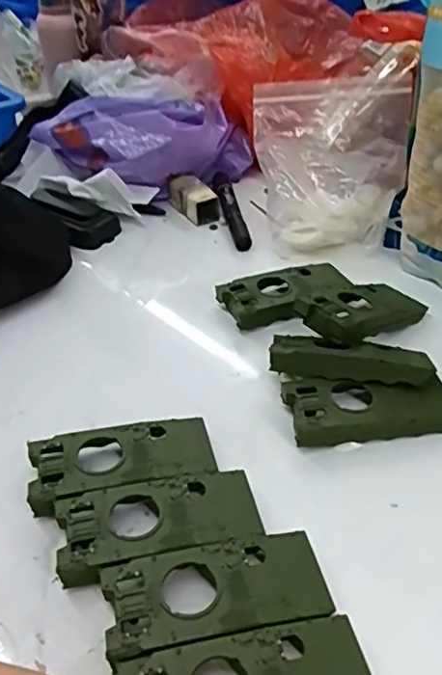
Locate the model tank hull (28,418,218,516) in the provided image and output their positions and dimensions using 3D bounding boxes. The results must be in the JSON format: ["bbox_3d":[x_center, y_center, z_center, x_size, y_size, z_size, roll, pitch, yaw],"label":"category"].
[{"bbox_3d":[-0.057,0.073,0.362,0.103,0.018,0.046,-11,39,-10],"label":"model tank hull"}]

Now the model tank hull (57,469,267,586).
[{"bbox_3d":[-0.033,0.098,0.330,0.103,0.018,0.047,-11,39,-10],"label":"model tank hull"}]

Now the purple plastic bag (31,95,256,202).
[{"bbox_3d":[-0.072,-0.197,0.628,0.216,0.085,0.090,-11,39,-10],"label":"purple plastic bag"}]

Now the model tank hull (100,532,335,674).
[{"bbox_3d":[-0.002,0.123,0.296,0.103,0.016,0.046,-10,39,-9],"label":"model tank hull"}]

